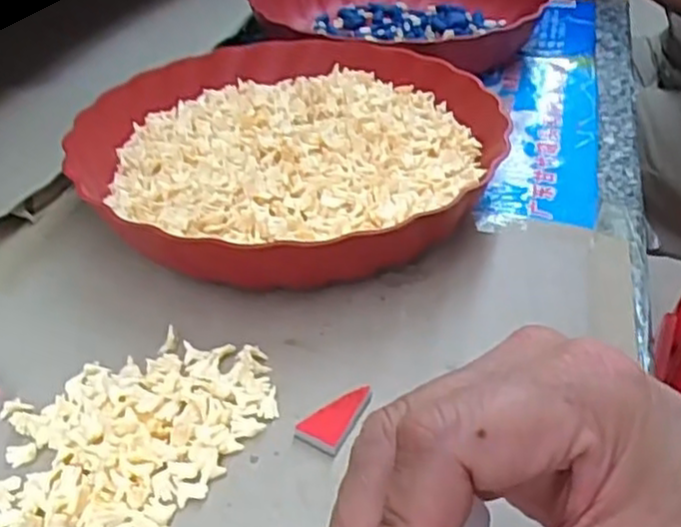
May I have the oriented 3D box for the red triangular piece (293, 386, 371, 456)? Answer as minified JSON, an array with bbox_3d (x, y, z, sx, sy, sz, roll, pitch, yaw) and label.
[{"bbox_3d":[-0.003,0.062,0.306,0.019,0.006,0.035,20,41,21],"label":"red triangular piece"}]

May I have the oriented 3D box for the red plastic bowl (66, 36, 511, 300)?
[{"bbox_3d":[-0.029,-0.067,0.443,0.235,0.049,0.243,2,38,-2],"label":"red plastic bowl"}]

